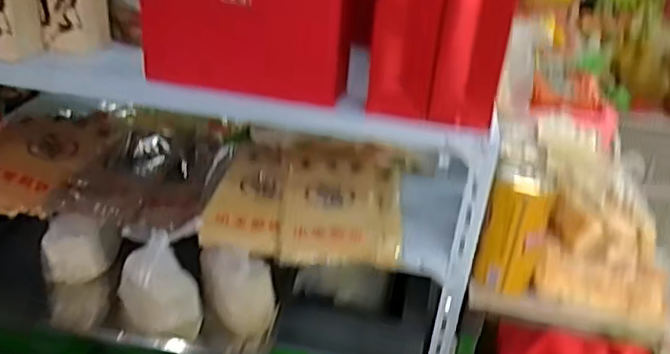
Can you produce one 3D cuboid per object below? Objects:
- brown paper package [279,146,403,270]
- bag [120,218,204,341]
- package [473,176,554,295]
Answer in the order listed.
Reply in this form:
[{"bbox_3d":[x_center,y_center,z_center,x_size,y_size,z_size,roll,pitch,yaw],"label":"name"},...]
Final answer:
[{"bbox_3d":[0.016,0.038,1.006,0.200,0.039,0.320,3,29,-2],"label":"brown paper package"},{"bbox_3d":[-0.271,0.150,0.927,0.130,0.139,0.141,0,29,-8],"label":"bag"},{"bbox_3d":[0.254,0.085,0.866,0.078,0.169,0.062,22,33,28],"label":"package"}]

